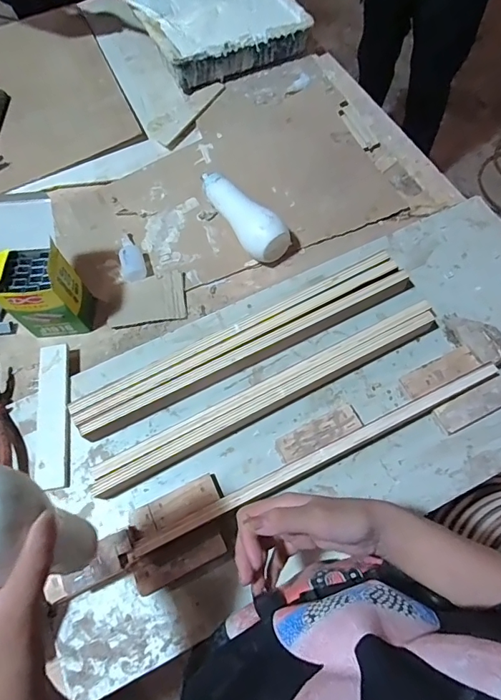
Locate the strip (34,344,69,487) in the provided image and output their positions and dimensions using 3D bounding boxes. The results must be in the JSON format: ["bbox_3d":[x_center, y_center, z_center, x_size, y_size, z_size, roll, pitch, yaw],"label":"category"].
[{"bbox_3d":[-0.250,0.080,0.555,0.041,0.012,0.186,-9,65,-3],"label":"strip"}]

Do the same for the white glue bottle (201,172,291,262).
[{"bbox_3d":[-0.020,-0.209,0.662,0.066,0.059,0.191,-38,70,-14],"label":"white glue bottle"}]

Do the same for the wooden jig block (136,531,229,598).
[{"bbox_3d":[-0.075,0.232,0.476,0.099,0.014,0.026,-23,67,-9],"label":"wooden jig block"}]

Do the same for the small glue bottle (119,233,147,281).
[{"bbox_3d":[-0.181,-0.145,0.660,0.035,0.025,0.087,-15,66,-5],"label":"small glue bottle"}]

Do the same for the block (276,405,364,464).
[{"bbox_3d":[0.082,0.101,0.524,0.102,0.015,0.032,-24,67,-9],"label":"block"}]

